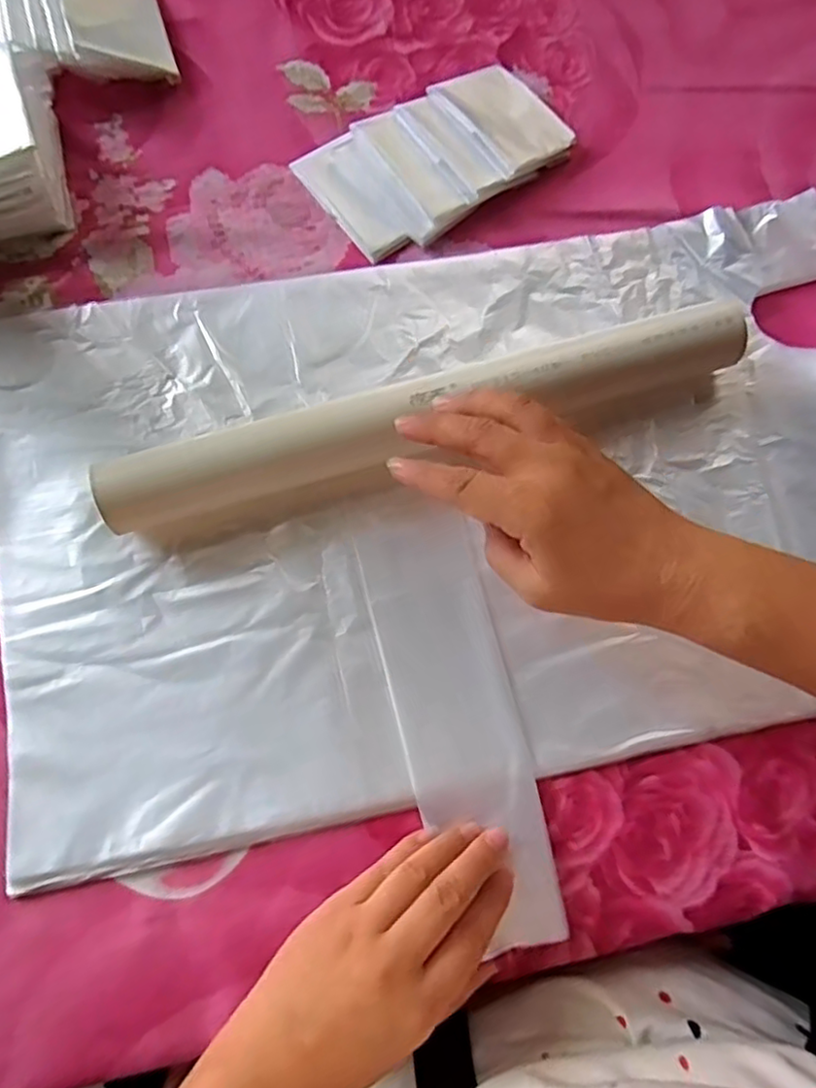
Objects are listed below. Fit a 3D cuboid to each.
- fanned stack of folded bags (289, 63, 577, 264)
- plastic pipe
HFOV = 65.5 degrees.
[{"bbox_3d":[0.022,-0.253,0.410,0.164,0.018,0.089,-34,80,-8],"label":"fanned stack of folded bags"},{"bbox_3d":[0.013,-0.068,0.344,0.349,0.043,0.041,-16,78,-2],"label":"plastic pipe"}]

